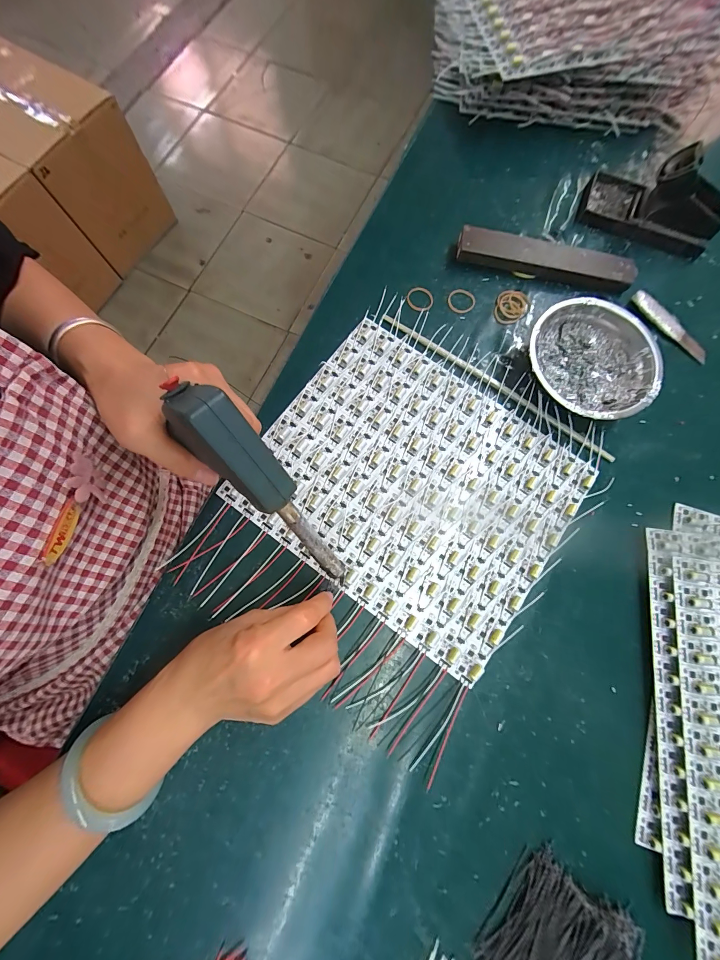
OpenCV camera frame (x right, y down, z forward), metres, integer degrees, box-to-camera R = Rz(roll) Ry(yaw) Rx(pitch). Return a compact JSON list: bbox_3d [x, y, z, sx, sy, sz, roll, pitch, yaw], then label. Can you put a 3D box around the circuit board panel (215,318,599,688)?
[{"bbox_3d":[0.050,0.004,0.318,0.284,0.008,0.241,36,81,5],"label":"circuit board panel"}]

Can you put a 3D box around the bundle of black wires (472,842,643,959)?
[{"bbox_3d":[0.147,0.346,0.239,0.094,0.019,0.095,36,79,8],"label":"bundle of black wires"}]

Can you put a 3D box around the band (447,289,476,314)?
[{"bbox_3d":[0.113,-0.200,0.366,0.030,0.005,0.028,31,78,7],"label":"band"}]

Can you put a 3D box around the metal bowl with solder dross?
[{"bbox_3d":[0.230,-0.117,0.331,0.123,0.042,0.123,0,76,0],"label":"metal bowl with solder dross"}]

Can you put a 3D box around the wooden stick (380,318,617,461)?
[{"bbox_3d":[0.143,-0.101,0.341,0.273,0.010,0.012,33,79,7],"label":"wooden stick"}]

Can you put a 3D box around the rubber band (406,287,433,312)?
[{"bbox_3d":[0.068,-0.203,0.366,0.031,0.005,0.029,0,81,1],"label":"rubber band"}]

